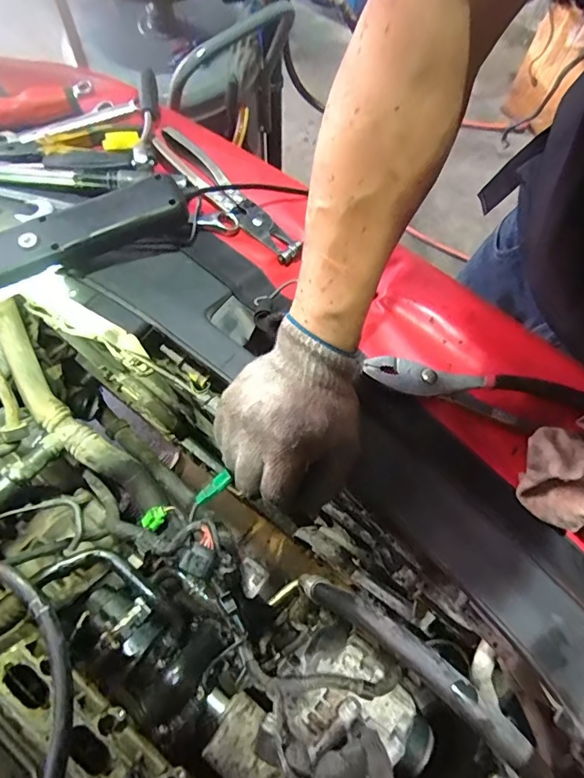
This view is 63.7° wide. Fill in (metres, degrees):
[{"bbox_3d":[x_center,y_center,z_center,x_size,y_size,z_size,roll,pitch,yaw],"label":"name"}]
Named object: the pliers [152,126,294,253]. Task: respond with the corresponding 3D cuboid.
[{"bbox_3d":[-0.075,-0.212,0.501,0.035,0.025,0.198,-40,75,-14],"label":"pliers"}]

